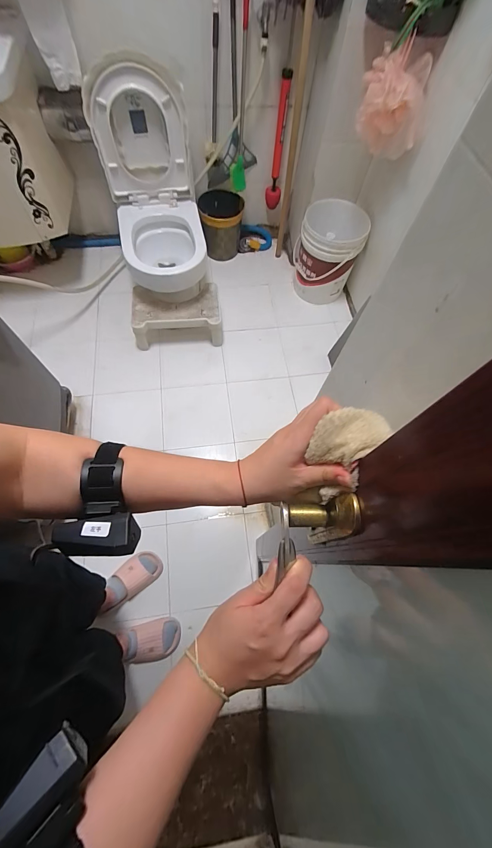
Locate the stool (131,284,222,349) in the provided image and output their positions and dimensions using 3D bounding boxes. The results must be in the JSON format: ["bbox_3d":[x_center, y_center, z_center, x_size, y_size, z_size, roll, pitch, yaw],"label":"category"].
[{"bbox_3d":[-0.325,-0.521,1.548,0.393,0.226,0.255,-5,67,-3],"label":"stool"}]

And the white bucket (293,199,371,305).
[{"bbox_3d":[0.405,-0.867,1.647,0.321,0.371,0.305,0,67,-1],"label":"white bucket"}]

